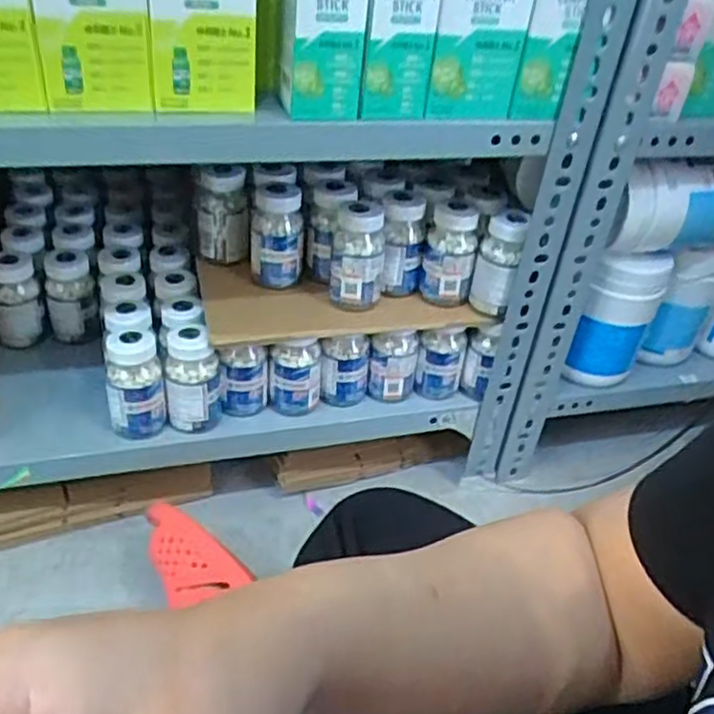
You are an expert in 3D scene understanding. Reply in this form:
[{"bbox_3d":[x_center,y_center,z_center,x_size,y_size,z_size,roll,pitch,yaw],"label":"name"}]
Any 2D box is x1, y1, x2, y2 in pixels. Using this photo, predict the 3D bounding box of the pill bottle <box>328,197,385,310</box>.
[{"bbox_3d":[0.002,-0.098,0.682,0.046,0.093,0.057,7,37,0],"label":"pill bottle"}]

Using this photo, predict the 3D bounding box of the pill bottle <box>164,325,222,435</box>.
[{"bbox_3d":[-0.152,0.021,0.670,0.048,0.089,0.043,-3,38,-14],"label":"pill bottle"}]

